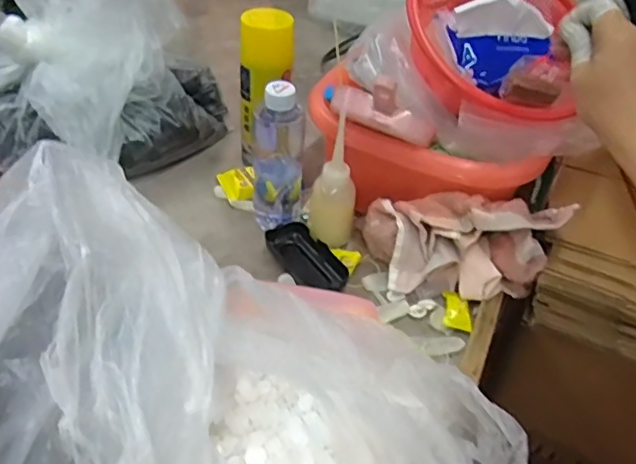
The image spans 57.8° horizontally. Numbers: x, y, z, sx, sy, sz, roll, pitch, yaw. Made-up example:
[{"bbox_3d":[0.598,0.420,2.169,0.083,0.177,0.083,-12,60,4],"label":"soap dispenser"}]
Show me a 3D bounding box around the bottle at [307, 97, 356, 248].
[{"bbox_3d":[0.019,-0.057,0.638,0.050,0.149,0.050,15,41,11],"label":"bottle"}]

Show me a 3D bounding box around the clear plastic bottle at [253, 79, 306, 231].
[{"bbox_3d":[-0.045,-0.088,0.653,0.059,0.169,0.064,2,41,-4],"label":"clear plastic bottle"}]

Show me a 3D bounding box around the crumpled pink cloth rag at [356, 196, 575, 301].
[{"bbox_3d":[0.148,0.007,0.610,0.198,0.095,0.087,11,41,6],"label":"crumpled pink cloth rag"}]

